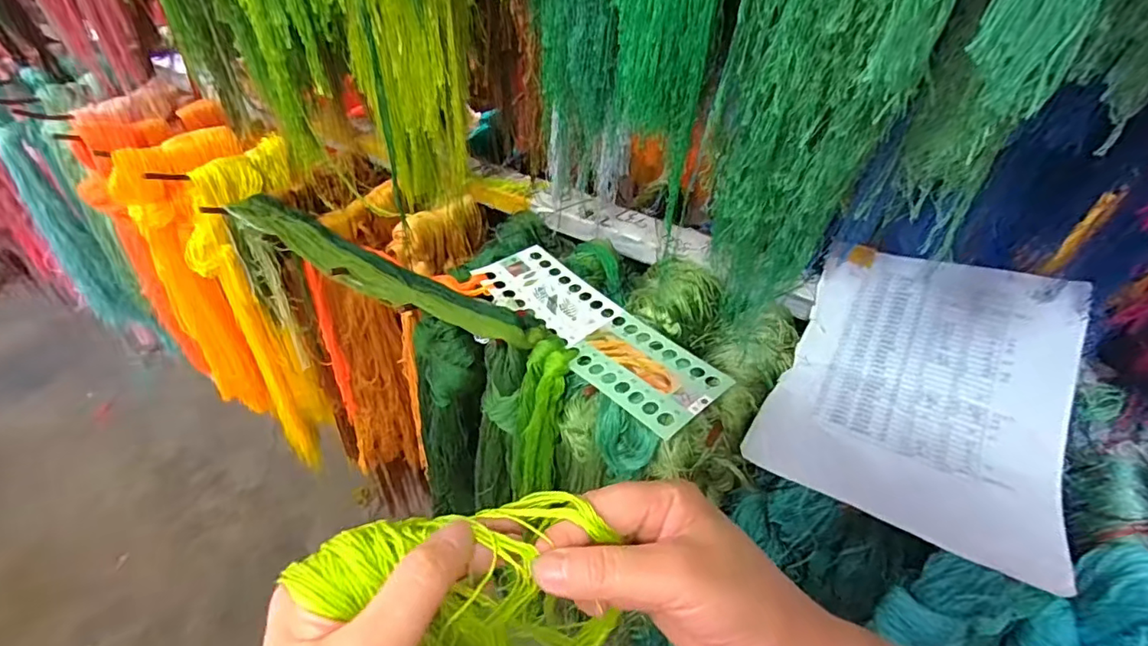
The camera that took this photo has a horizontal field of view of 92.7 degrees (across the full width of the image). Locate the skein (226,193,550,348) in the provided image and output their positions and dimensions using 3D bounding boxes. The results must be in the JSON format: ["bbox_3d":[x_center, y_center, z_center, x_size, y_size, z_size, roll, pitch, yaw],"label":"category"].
[{"bbox_3d":[-0.211,-0.064,0.576,0.419,0.043,0.061,26,48,19],"label":"skein"}]

